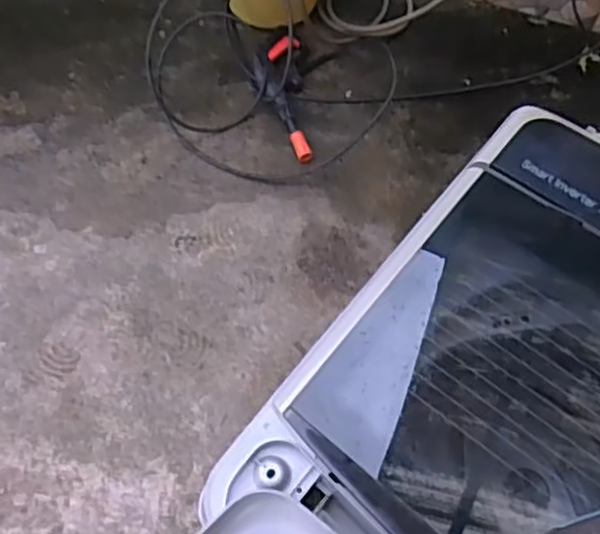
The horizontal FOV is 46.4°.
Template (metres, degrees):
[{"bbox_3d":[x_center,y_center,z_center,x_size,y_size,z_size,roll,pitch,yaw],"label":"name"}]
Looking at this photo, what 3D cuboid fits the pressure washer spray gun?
[{"bbox_3d":[-0.046,-0.408,1.689,0.129,0.064,0.333,-5,65,-3],"label":"pressure washer spray gun"}]

